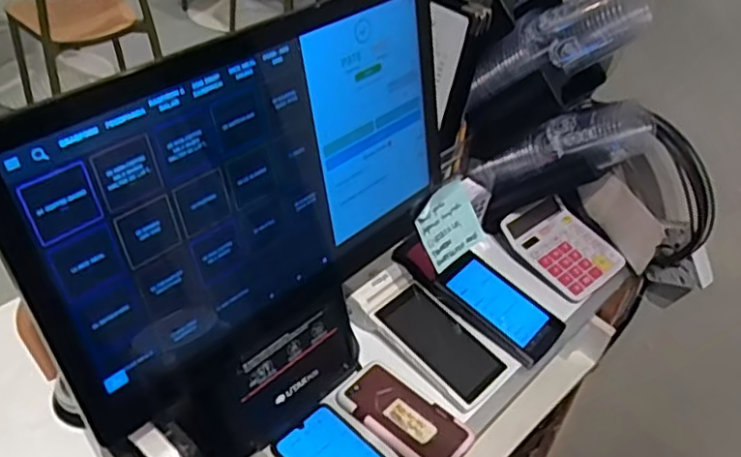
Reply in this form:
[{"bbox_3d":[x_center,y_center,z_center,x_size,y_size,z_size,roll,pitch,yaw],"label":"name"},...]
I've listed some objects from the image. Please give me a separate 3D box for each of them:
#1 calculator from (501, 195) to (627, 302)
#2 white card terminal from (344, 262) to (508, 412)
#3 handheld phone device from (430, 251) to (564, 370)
[{"bbox_3d":[0.259,0.021,0.877,0.120,0.039,0.137,-26,50,-29],"label":"calculator"},{"bbox_3d":[0.068,0.118,0.753,0.188,0.049,0.092,33,49,27],"label":"white card terminal"},{"bbox_3d":[0.158,0.091,0.792,0.150,0.017,0.088,41,53,17],"label":"handheld phone device"}]

